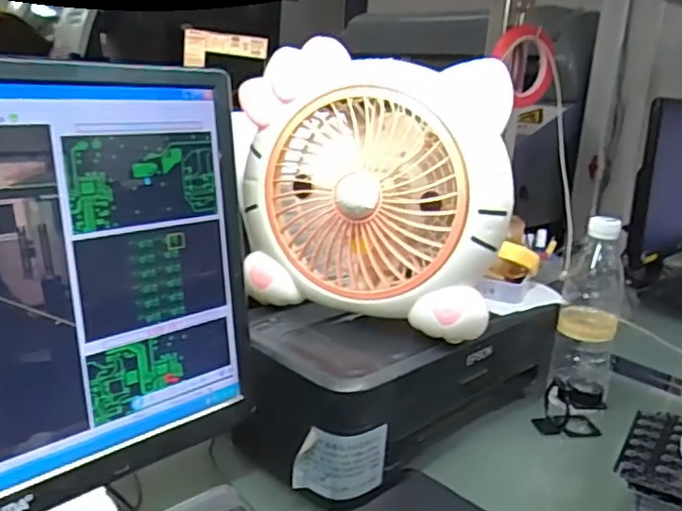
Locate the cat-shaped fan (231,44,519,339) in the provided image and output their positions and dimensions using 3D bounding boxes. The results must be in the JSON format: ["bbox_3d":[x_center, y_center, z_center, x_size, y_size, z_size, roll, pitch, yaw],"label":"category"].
[{"bbox_3d":[0.027,-0.064,0.602,0.263,0.233,0.093,12,17,25],"label":"cat-shaped fan"}]

